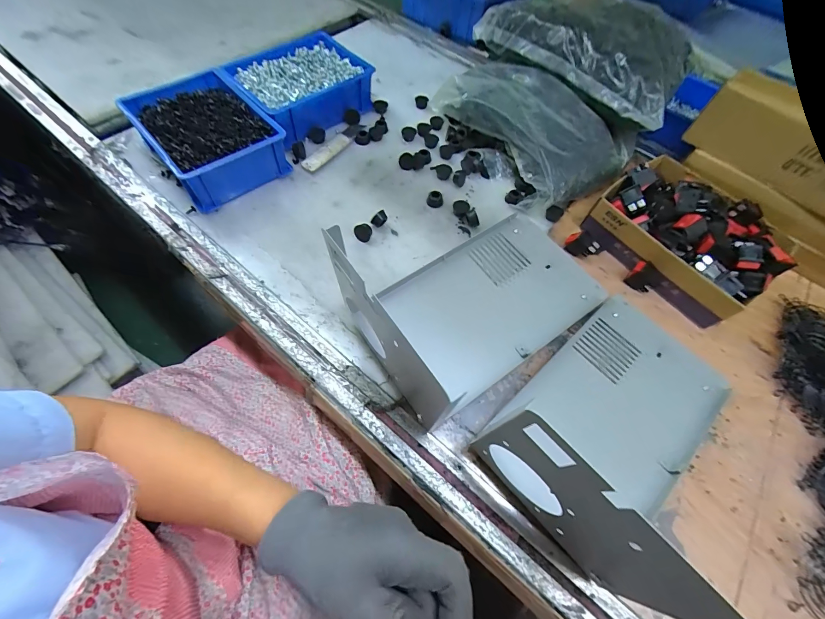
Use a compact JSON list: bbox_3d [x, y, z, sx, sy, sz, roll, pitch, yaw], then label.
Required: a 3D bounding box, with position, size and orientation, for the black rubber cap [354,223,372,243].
[{"bbox_3d":[-0.065,-0.101,0.469,0.023,0.021,0.016,-8,62,-8],"label":"black rubber cap"}]

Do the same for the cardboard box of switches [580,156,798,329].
[{"bbox_3d":[0.362,-0.107,0.463,0.180,0.081,0.210,-36,70,-21],"label":"cardboard box of switches"}]

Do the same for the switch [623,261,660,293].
[{"bbox_3d":[0.298,-0.041,0.454,0.020,0.035,0.032,-33,69,-20],"label":"switch"}]

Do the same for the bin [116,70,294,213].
[{"bbox_3d":[-0.288,-0.245,0.499,0.146,0.070,0.200,-36,70,-21],"label":"bin"}]

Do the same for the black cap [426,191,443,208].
[{"bbox_3d":[0.033,-0.159,0.509,0.022,0.014,0.020,2,61,-3],"label":"black cap"}]

